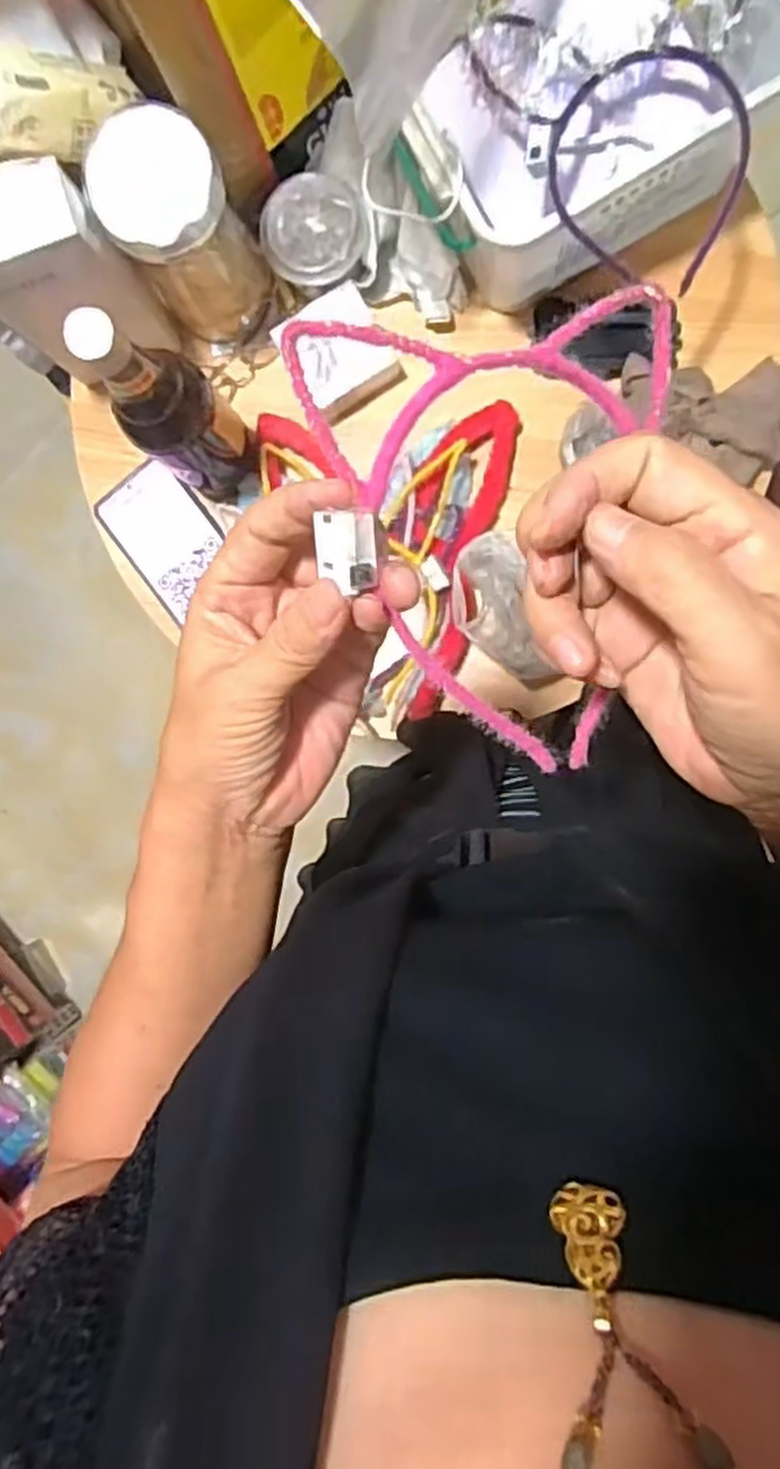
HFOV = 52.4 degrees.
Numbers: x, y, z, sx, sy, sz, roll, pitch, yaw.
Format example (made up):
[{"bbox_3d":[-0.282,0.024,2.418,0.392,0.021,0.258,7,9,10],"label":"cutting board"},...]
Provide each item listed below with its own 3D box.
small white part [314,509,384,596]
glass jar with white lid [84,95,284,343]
[{"bbox_3d":[-0.012,-0.058,0.248,0.019,0.010,0.024,-2,93,7],"label":"small white part"},{"bbox_3d":[-0.144,-0.359,0.579,0.079,0.170,0.074,-25,91,7],"label":"glass jar with white lid"}]

